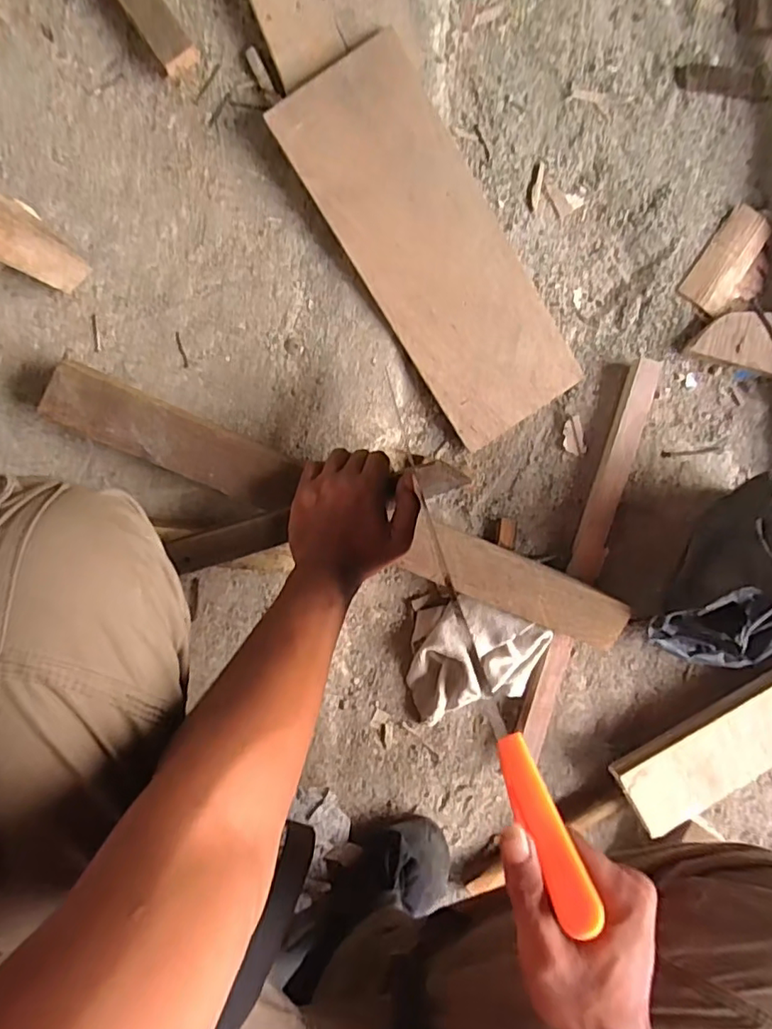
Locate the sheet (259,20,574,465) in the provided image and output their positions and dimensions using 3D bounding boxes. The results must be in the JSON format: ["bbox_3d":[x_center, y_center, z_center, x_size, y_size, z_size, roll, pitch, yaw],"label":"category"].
[{"bbox_3d":[0.044,-0.232,0.511,0.131,0.009,0.337,-35,106,1],"label":"sheet"}]

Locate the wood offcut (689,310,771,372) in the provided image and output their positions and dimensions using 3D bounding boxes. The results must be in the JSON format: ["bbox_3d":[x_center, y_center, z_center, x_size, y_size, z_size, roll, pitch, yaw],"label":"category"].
[{"bbox_3d":[0.363,-0.178,0.567,0.107,0.019,0.056,11,97,-7],"label":"wood offcut"}]

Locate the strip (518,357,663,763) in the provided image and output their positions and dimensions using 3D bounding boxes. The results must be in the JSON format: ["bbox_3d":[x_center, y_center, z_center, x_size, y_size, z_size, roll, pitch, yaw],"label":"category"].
[{"bbox_3d":[0.210,0.051,0.581,0.038,0.024,0.416,16,96,-7],"label":"strip"}]

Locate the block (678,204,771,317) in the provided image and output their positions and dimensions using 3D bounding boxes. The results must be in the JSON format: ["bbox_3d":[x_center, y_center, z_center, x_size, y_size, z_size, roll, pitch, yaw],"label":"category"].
[{"bbox_3d":[0.349,-0.244,0.558,0.068,0.018,0.099,33,94,-9],"label":"block"}]

